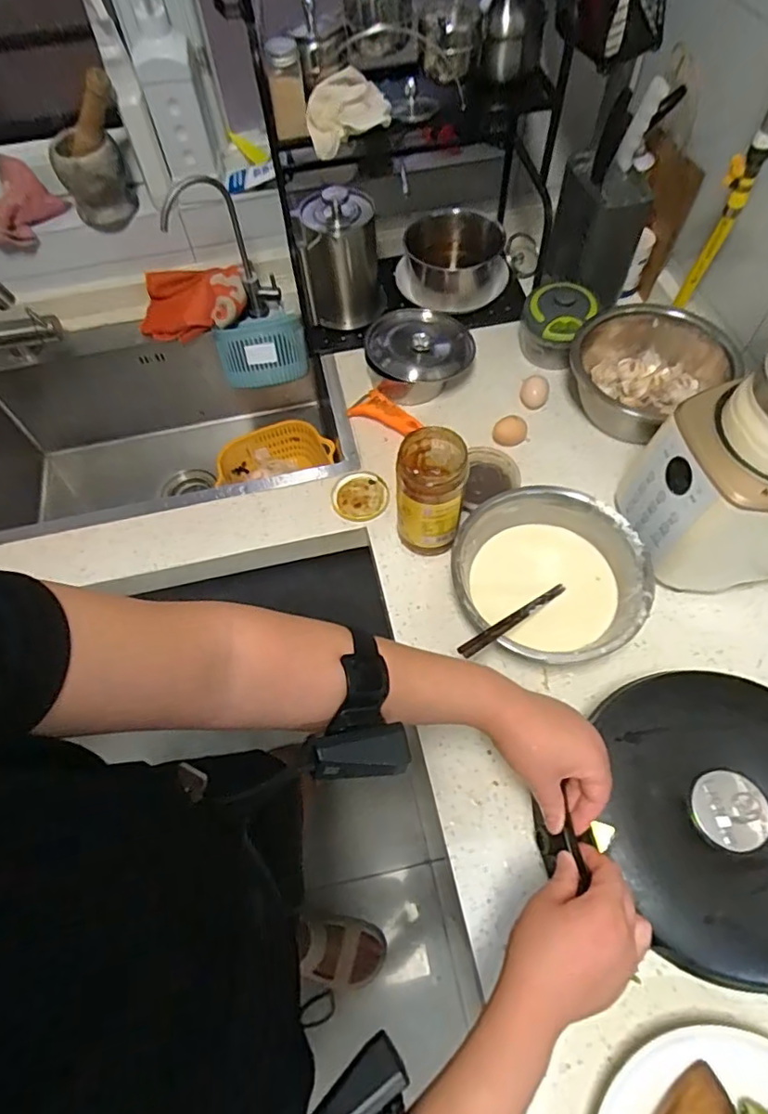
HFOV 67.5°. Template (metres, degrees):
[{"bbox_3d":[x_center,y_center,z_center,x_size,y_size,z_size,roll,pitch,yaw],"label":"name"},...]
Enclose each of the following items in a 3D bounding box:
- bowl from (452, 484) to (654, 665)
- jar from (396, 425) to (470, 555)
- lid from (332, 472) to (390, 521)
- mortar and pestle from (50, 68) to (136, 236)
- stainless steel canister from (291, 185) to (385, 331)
[{"bbox_3d":[0.203,0.028,0.724,0.225,0.080,0.221,-1,60,2],"label":"bowl"},{"bbox_3d":[0.059,-0.081,0.742,0.080,0.169,0.092,0,61,3],"label":"jar"},{"bbox_3d":[-0.034,-0.088,0.846,0.082,0.011,0.080,-1,60,2],"label":"lid"},{"bbox_3d":[-0.454,-0.622,0.890,0.113,0.200,0.089,-30,63,-13],"label":"mortar and pestle"},{"bbox_3d":[-0.073,-0.509,0.989,0.132,0.204,0.149,-4,60,1],"label":"stainless steel canister"}]

